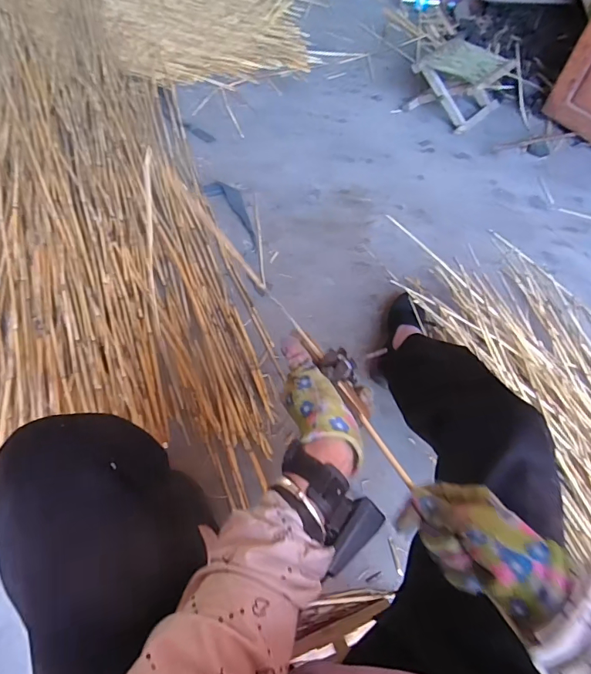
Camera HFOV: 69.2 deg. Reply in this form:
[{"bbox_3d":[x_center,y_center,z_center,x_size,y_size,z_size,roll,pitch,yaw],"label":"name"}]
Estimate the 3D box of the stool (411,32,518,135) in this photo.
[{"bbox_3d":[0.534,-0.835,1.388,0.262,0.164,0.247,-40,69,-22],"label":"stool"}]

